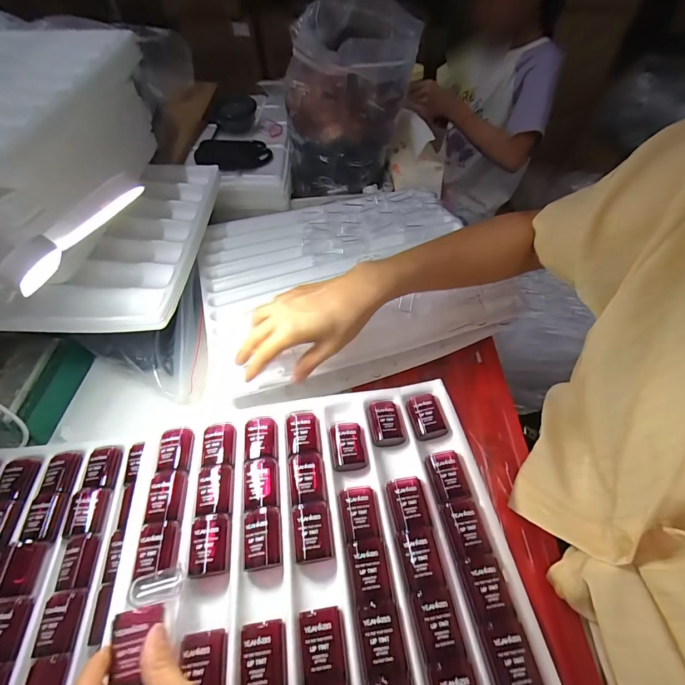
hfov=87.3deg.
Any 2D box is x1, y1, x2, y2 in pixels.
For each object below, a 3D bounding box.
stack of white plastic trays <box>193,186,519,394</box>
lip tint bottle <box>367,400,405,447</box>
[{"bbox_3d":[0.004,-0.093,0.507,0.379,0.062,0.306,-16,53,-7],"label":"stack of white plastic trays"},{"bbox_3d":[0.042,0.081,0.359,0.032,0.023,0.049,-4,51,-3],"label":"lip tint bottle"}]

